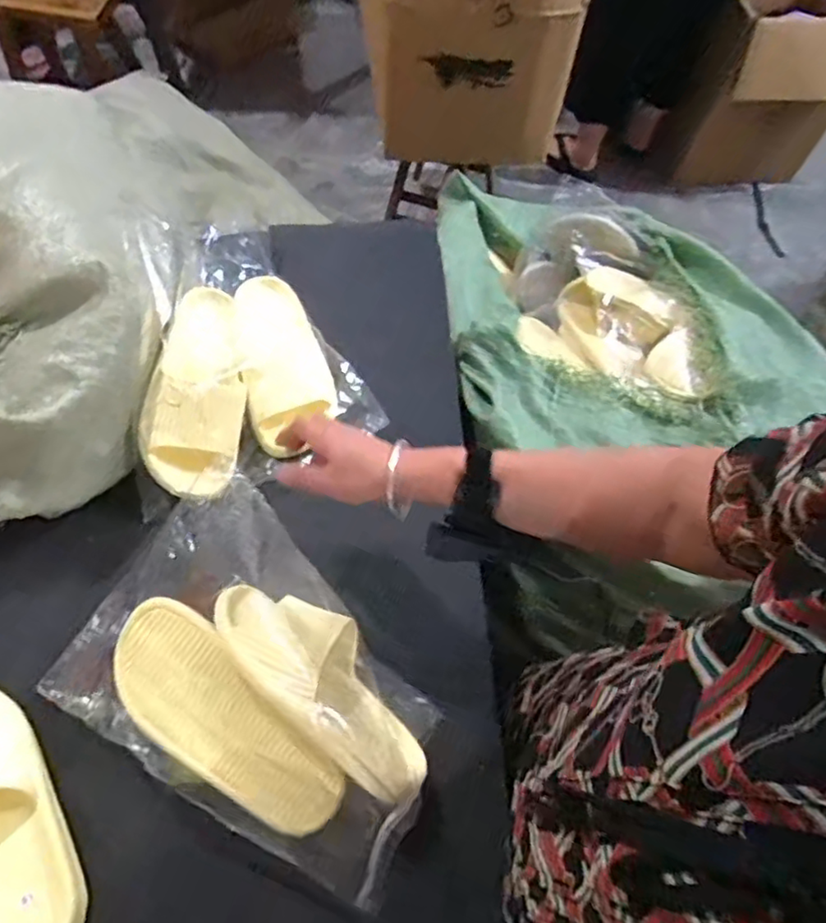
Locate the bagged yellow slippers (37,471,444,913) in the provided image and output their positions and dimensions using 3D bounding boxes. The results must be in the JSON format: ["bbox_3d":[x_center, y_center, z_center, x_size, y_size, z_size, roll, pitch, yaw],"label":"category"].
[{"bbox_3d":[-0.137,0.198,0.592,0.355,0.101,0.240,31,65,12],"label":"bagged yellow slippers"}]

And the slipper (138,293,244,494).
[{"bbox_3d":[-0.237,-0.090,0.712,0.100,0.067,0.247,6,63,-1],"label":"slipper"}]

